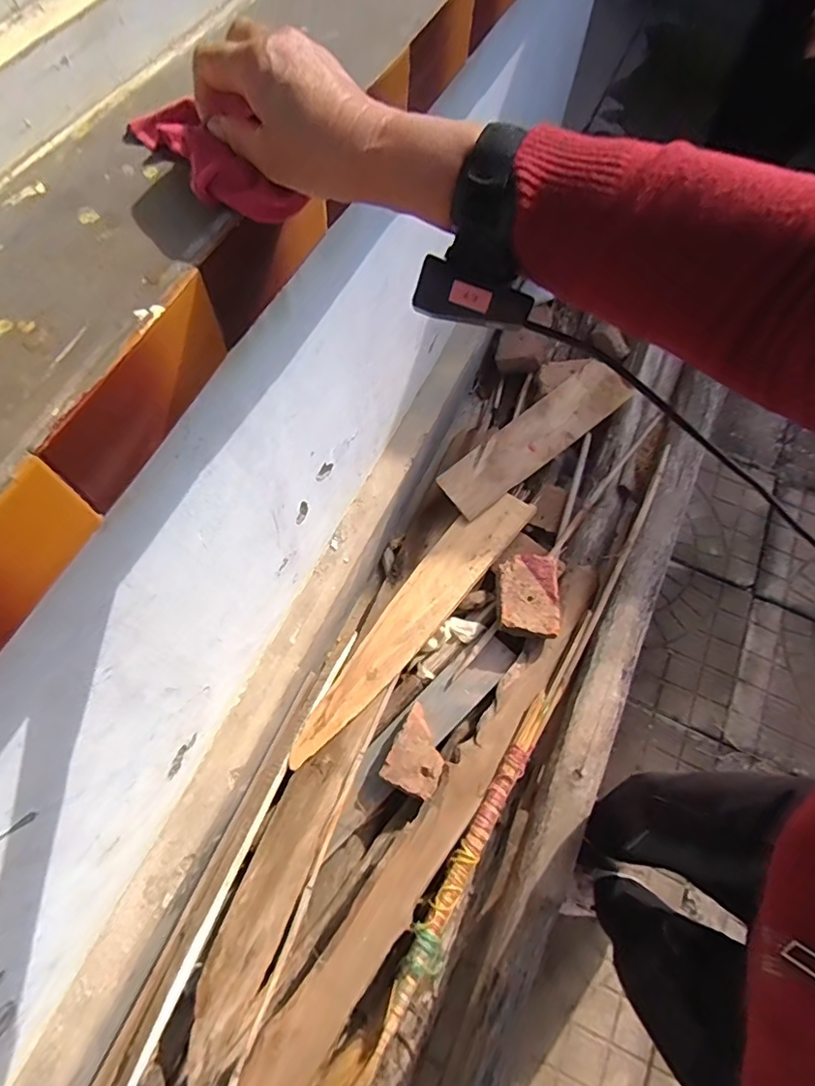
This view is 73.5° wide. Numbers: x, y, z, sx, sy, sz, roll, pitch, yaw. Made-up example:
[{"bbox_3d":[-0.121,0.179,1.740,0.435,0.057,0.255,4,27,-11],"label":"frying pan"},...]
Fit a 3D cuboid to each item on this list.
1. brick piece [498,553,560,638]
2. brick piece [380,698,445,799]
[{"bbox_3d":[0.239,0.106,1.082,0.112,0.055,0.160,2,66,-2],"label":"brick piece"},{"bbox_3d":[0.025,0.377,0.994,0.101,0.046,0.147,25,68,8],"label":"brick piece"}]

